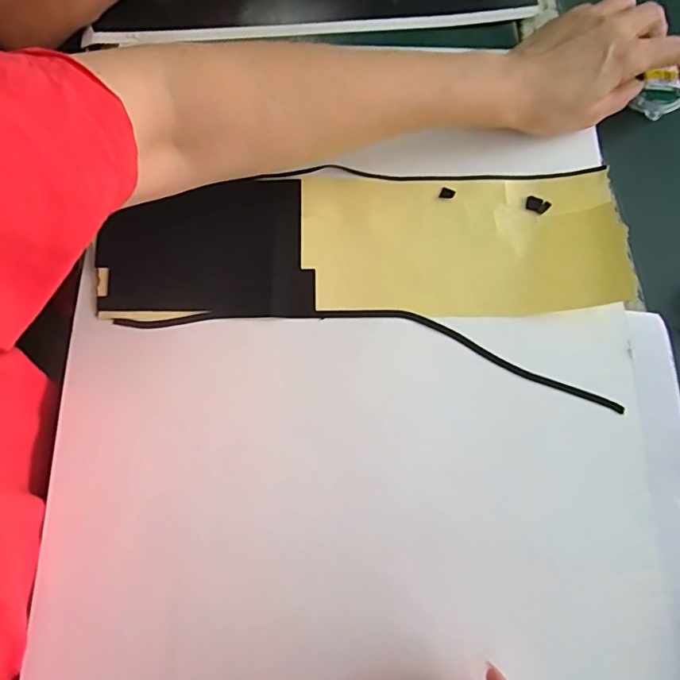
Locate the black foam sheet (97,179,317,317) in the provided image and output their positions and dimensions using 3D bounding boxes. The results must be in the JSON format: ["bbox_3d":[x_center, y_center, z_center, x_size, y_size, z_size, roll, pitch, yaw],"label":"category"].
[{"bbox_3d":[-0.092,-0.060,0.345,0.137,0.013,0.096,-7,83,-4],"label":"black foam sheet"}]

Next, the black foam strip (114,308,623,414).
[{"bbox_3d":[0.020,-0.002,0.336,0.327,0.004,0.043,10,76,1],"label":"black foam strip"}]

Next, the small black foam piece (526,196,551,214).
[{"bbox_3d":[0.144,-0.098,0.367,0.017,0.004,0.011,22,76,4],"label":"small black foam piece"}]

